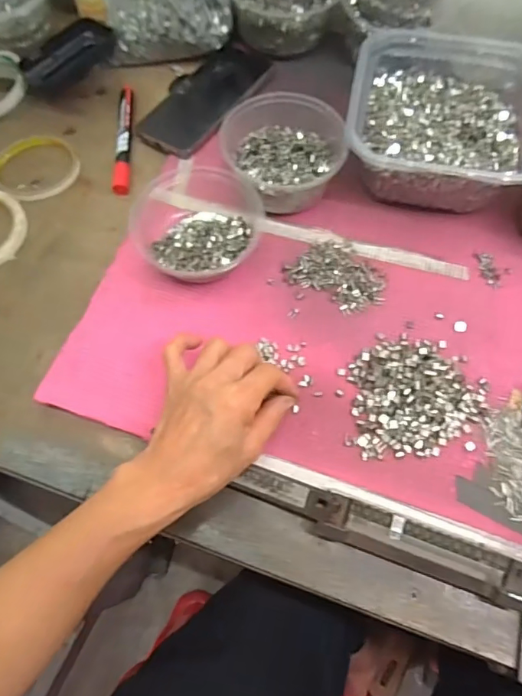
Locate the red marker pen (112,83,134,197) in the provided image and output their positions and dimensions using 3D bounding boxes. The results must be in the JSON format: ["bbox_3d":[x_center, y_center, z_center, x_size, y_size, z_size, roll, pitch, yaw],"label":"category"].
[{"bbox_3d":[-0.145,-0.227,0.528,0.018,0.013,0.152,-2,65,0],"label":"red marker pen"}]

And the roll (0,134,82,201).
[{"bbox_3d":[-0.235,-0.190,0.516,0.084,0.011,0.085,0,65,0],"label":"roll"}]

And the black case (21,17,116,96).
[{"bbox_3d":[-0.220,-0.328,0.562,0.111,0.040,0.048,-37,71,-15],"label":"black case"}]

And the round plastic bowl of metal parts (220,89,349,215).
[{"bbox_3d":[0.021,-0.184,0.468,0.106,0.057,0.112,0,65,0],"label":"round plastic bowl of metal parts"}]

